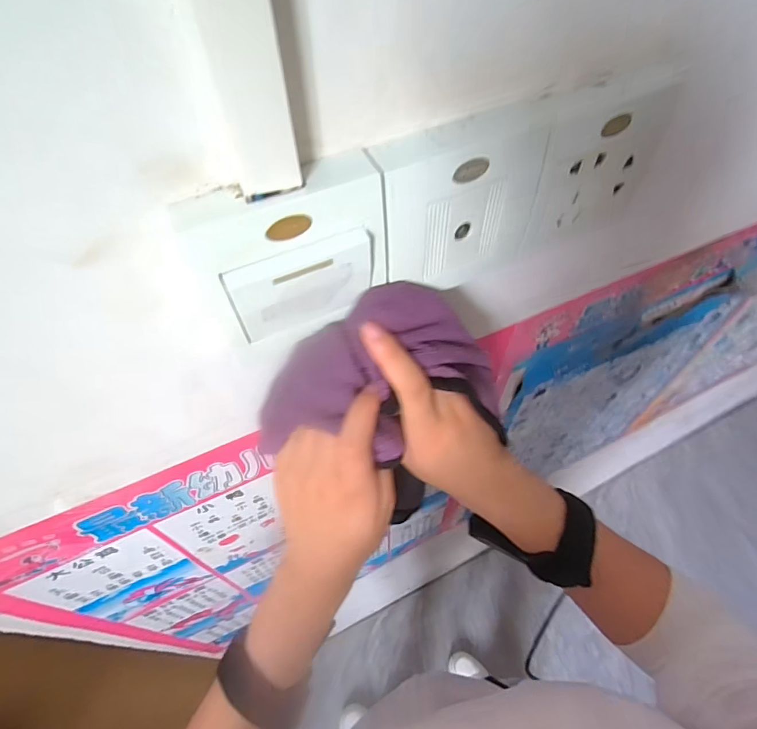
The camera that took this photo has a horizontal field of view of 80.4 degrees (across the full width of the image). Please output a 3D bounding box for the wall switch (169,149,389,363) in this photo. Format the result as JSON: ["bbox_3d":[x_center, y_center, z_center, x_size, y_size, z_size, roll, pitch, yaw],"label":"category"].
[{"bbox_3d":[-0.040,-0.046,0.209,0.088,0.077,0.029,-23,56,-15],"label":"wall switch"}]

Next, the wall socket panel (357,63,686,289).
[{"bbox_3d":[0.078,-0.096,0.242,0.171,0.084,0.021,-22,56,-14],"label":"wall socket panel"}]

